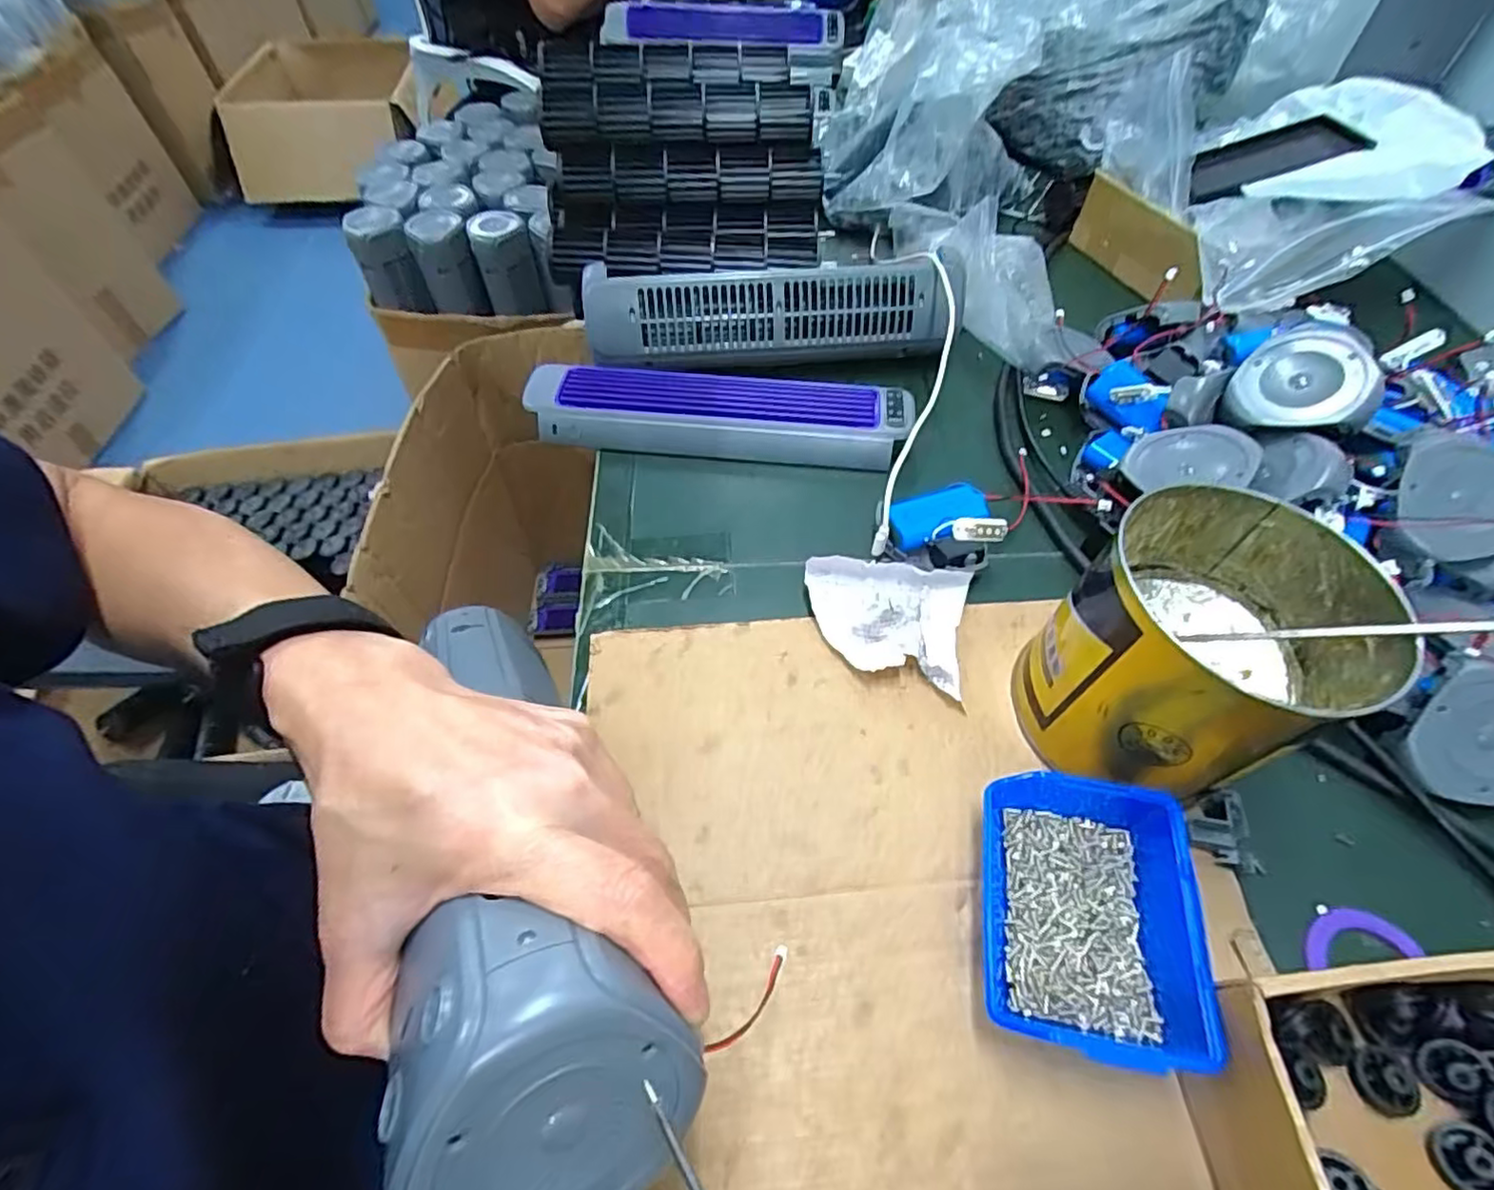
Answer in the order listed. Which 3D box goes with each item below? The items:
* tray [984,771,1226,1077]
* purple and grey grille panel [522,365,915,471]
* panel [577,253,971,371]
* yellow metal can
[{"bbox_3d":[0.153,0.145,0.297,0.081,0.045,0.110,10,56,7],"label":"tray"},{"bbox_3d":[-0.022,-0.142,0.511,0.293,0.037,0.071,5,56,3],"label":"purple and grey grille panel"},{"bbox_3d":[0.023,-0.230,0.533,0.304,0.076,0.029,-4,28,-3],"label":"panel"},{"bbox_3d":[0.217,0.031,0.331,0.129,0.115,0.118,0,55,0],"label":"yellow metal can"}]

